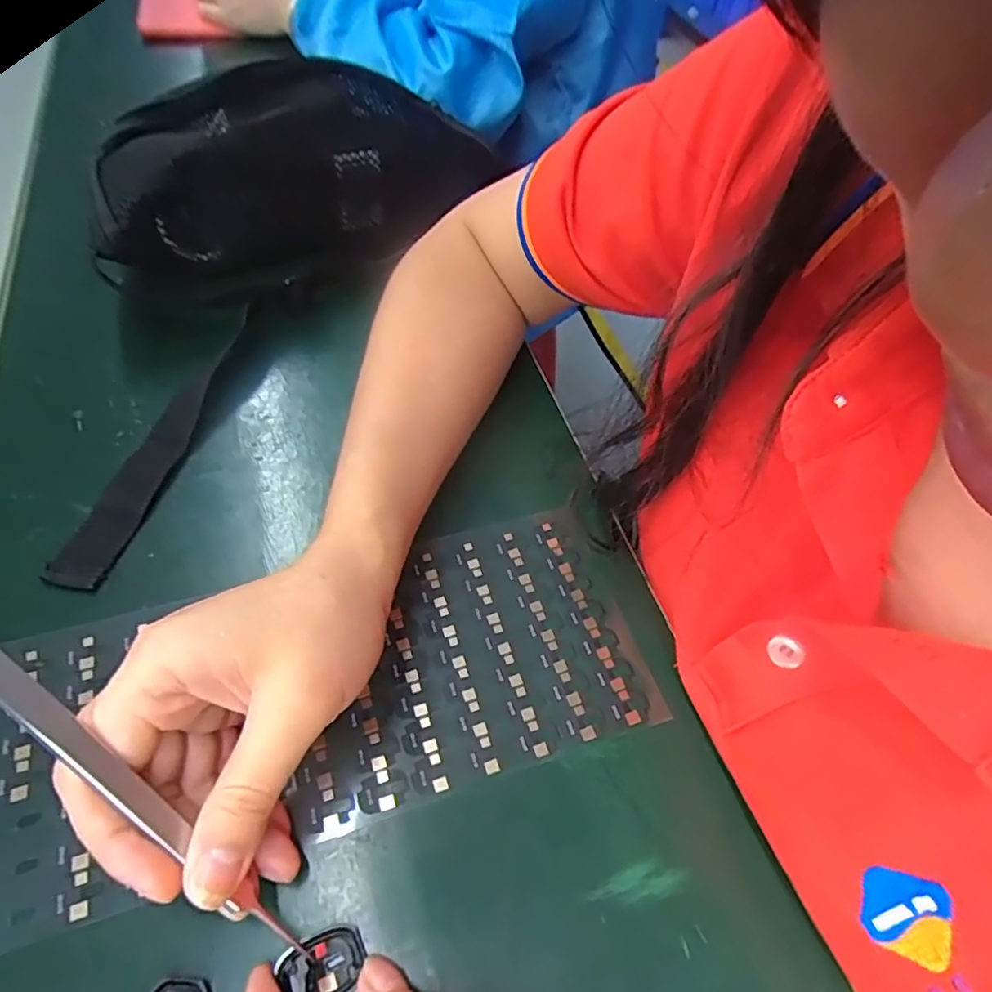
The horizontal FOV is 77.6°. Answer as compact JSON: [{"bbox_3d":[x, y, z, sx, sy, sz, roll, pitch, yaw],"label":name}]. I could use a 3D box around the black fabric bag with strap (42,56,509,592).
[{"bbox_3d":[-0.125,-0.207,0.401,0.273,0.081,0.103,-35,64,-27],"label":"black fabric bag with strap"}]

